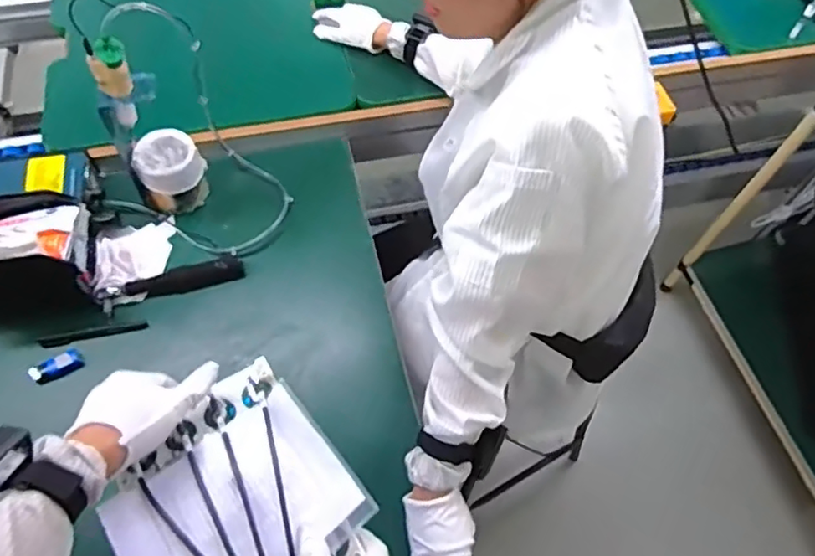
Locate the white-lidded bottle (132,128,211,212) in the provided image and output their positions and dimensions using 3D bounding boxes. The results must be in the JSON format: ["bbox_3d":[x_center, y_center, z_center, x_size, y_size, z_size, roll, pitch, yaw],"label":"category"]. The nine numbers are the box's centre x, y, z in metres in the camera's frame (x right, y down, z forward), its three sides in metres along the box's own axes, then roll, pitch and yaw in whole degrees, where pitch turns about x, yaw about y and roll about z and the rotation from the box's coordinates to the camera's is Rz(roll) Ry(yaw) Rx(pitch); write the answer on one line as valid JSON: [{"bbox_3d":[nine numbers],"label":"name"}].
[{"bbox_3d":[-0.365,-0.162,0.925,0.098,0.107,0.091,1,62,-3],"label":"white-lidded bottle"}]

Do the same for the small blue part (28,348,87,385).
[{"bbox_3d":[-0.474,0.120,0.808,0.070,0.012,0.031,-27,67,-16],"label":"small blue part"}]

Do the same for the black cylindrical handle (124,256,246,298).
[{"bbox_3d":[-0.325,0.001,0.873,0.164,0.026,0.032,-15,64,-11],"label":"black cylindrical handle"}]

